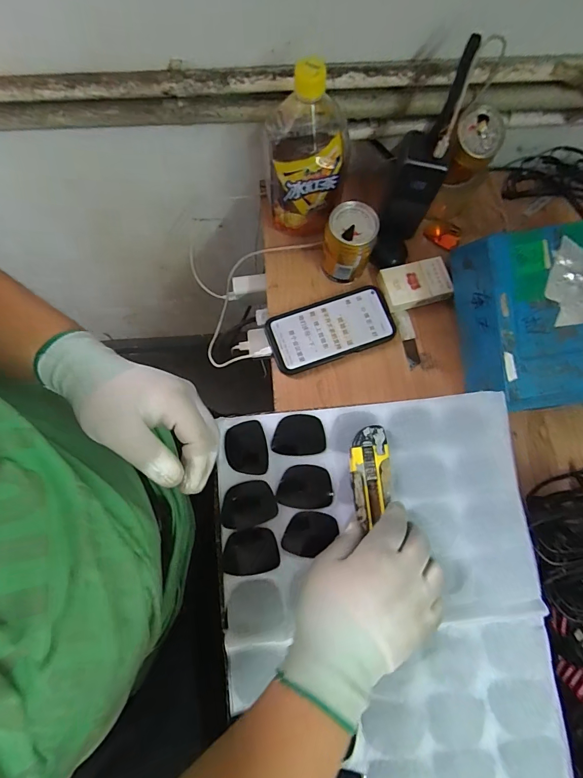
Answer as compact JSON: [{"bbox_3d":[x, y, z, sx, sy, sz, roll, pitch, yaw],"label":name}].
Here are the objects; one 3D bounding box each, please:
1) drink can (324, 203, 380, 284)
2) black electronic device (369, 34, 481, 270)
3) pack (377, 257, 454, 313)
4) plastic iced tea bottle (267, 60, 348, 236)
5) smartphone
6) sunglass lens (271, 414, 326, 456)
[{"bbox_3d":[0.072,-0.183,0.484,0.059,0.092,0.064,0,77,-1],"label":"drink can"},{"bbox_3d":[0.150,-0.253,0.454,0.058,0.238,0.059,18,53,3],"label":"black electronic device"},{"bbox_3d":[0.165,-0.139,0.512,0.091,0.029,0.057,-15,78,-4],"label":"pack"},{"bbox_3d":[0.019,-0.279,0.443,0.093,0.188,0.103,3,77,0],"label":"plastic iced tea bottle"},{"bbox_3d":[0.052,-0.078,0.502,0.163,0.016,0.078,-19,78,-5],"label":"smartphone"},{"bbox_3d":[0.007,0.048,0.396,0.054,0.004,0.042,-5,77,-2],"label":"sunglass lens"}]

